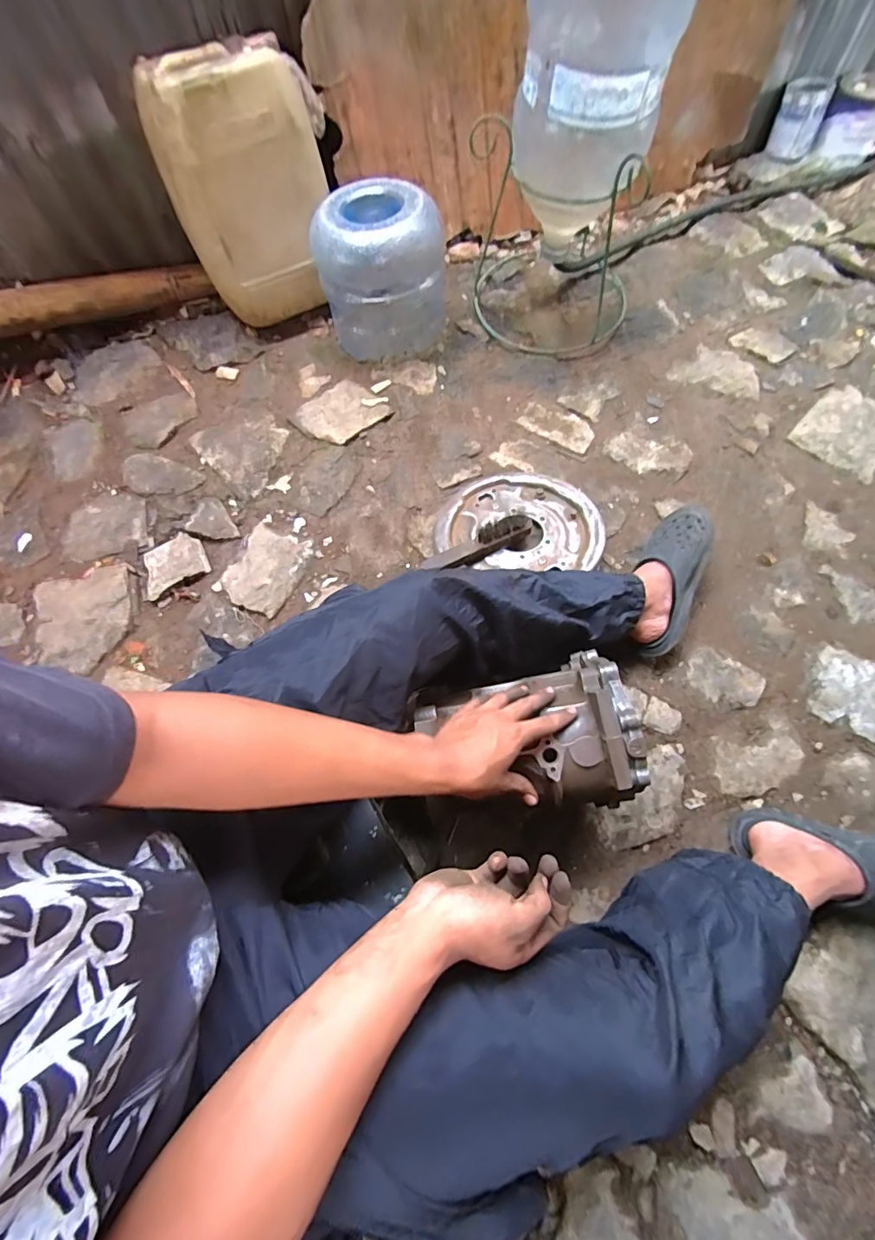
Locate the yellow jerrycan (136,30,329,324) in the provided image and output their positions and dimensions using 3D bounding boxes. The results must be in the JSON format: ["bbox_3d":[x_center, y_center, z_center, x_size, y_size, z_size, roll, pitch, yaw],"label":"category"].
[{"bbox_3d":[-0.368,-0.861,0.972,0.316,0.389,0.203,-28,62,-8],"label":"yellow jerrycan"}]

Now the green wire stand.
[{"bbox_3d":[0.248,-0.823,1.000,0.374,0.305,0.384,20,71,9],"label":"green wire stand"}]

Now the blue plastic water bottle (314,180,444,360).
[{"bbox_3d":[-0.112,-0.716,1.006,0.257,0.238,0.218,-5,69,0],"label":"blue plastic water bottle"}]

